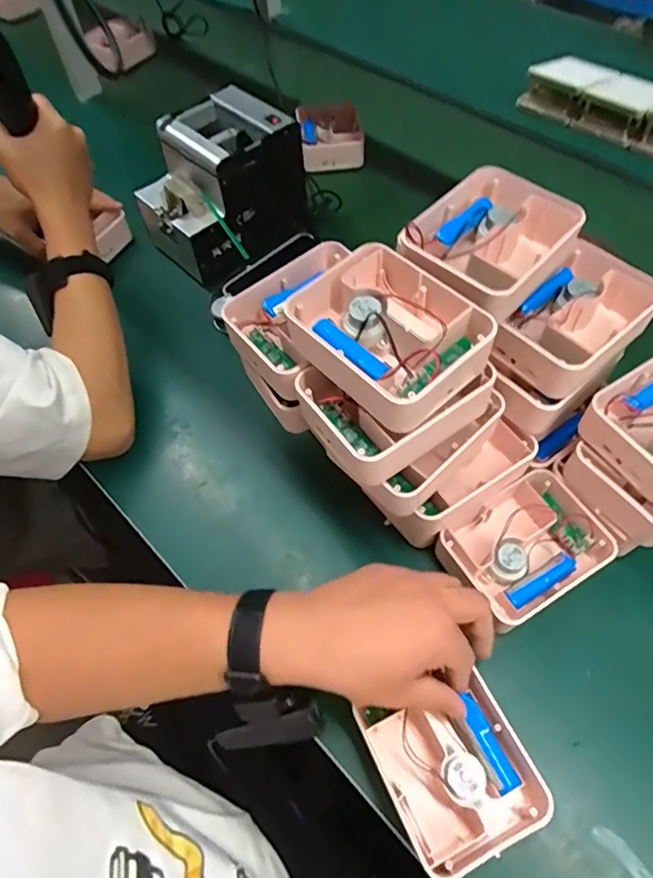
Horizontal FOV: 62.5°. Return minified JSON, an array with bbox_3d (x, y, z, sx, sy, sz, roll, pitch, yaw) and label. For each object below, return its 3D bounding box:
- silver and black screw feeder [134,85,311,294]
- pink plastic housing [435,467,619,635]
[{"bbox_3d":[-0.121,-0.321,0.682,0.129,0.136,0.202,34,65,22],"label":"silver and black screw feeder"},{"bbox_3d":[0.172,0.095,0.473,0.127,0.047,0.100,-27,60,-14],"label":"pink plastic housing"}]

